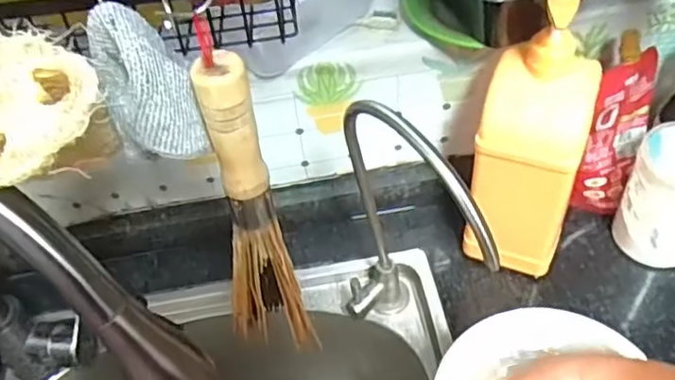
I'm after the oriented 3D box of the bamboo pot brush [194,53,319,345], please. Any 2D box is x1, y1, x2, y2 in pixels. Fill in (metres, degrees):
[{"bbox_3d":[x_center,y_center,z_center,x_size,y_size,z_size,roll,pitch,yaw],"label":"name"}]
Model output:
[{"bbox_3d":[-0.059,0.028,0.413,0.052,0.241,0.046,-19,49,-10],"label":"bamboo pot brush"}]

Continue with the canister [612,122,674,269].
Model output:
[{"bbox_3d":[0.325,0.009,0.620,0.081,0.123,0.084,-3,48,4],"label":"canister"}]

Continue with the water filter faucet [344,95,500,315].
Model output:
[{"bbox_3d":[0.047,0.061,0.498,0.063,0.278,0.168,-16,49,-7],"label":"water filter faucet"}]

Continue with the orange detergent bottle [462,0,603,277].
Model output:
[{"bbox_3d":[0.171,-0.032,0.570,0.085,0.275,0.078,10,51,15],"label":"orange detergent bottle"}]

